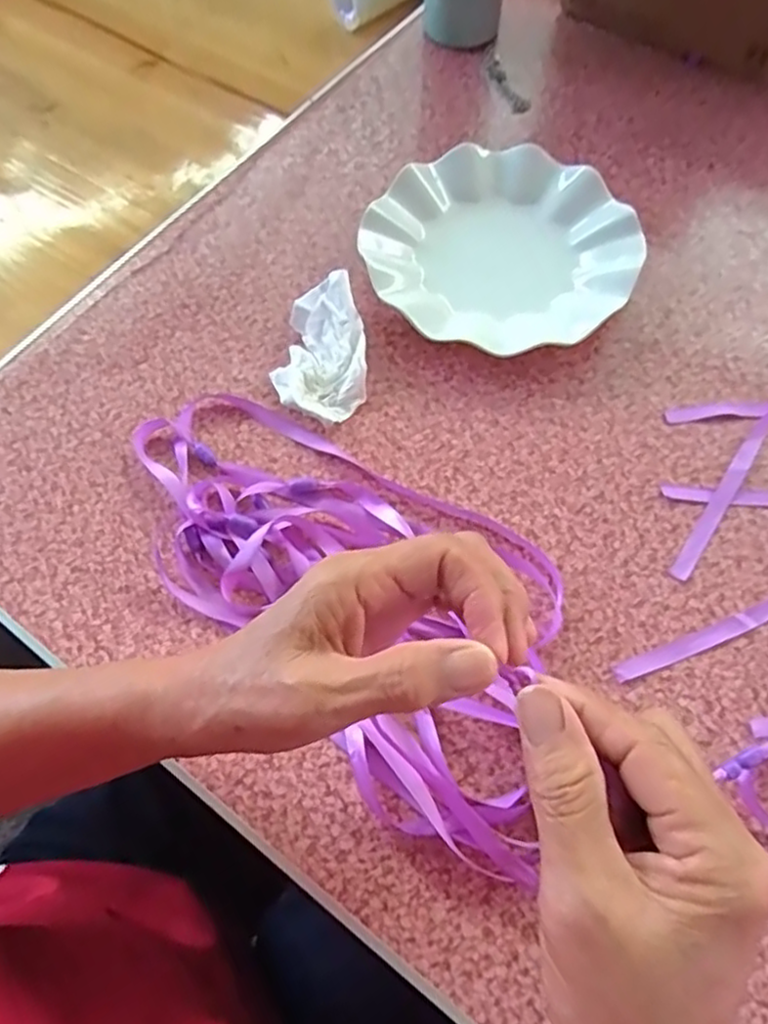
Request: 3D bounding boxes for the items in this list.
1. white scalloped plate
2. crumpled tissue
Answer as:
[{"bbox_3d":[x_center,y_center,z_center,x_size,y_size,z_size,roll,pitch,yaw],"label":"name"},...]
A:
[{"bbox_3d":[0.081,-0.186,0.479,0.183,0.026,0.168,0,66,1],"label":"white scalloped plate"},{"bbox_3d":[-0.042,-0.107,0.444,0.058,0.030,0.096,-3,65,0],"label":"crumpled tissue"}]

